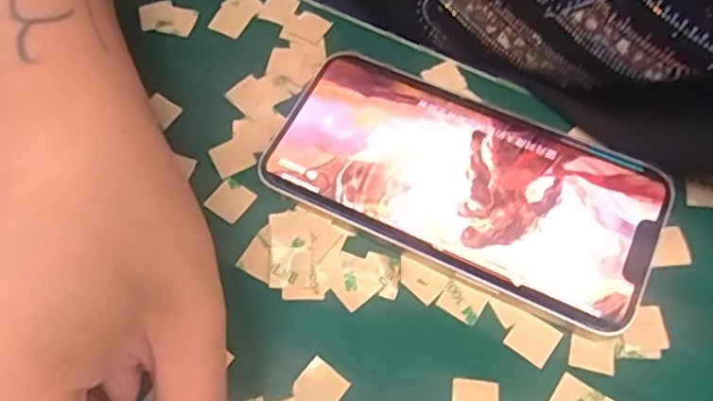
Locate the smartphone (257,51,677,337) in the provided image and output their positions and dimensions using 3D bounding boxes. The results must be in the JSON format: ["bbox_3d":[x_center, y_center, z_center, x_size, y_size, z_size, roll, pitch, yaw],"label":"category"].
[{"bbox_3d":[0.039,-0.008,0.246,0.143,0.008,0.072,26,67,14],"label":"smartphone"}]

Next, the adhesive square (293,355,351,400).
[{"bbox_3d":[-0.012,0.062,0.216,0.015,0.004,0.015,35,70,17],"label":"adhesive square"}]

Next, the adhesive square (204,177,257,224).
[{"bbox_3d":[-0.049,0.000,0.250,0.015,0.004,0.015,32,71,15],"label":"adhesive square"}]

